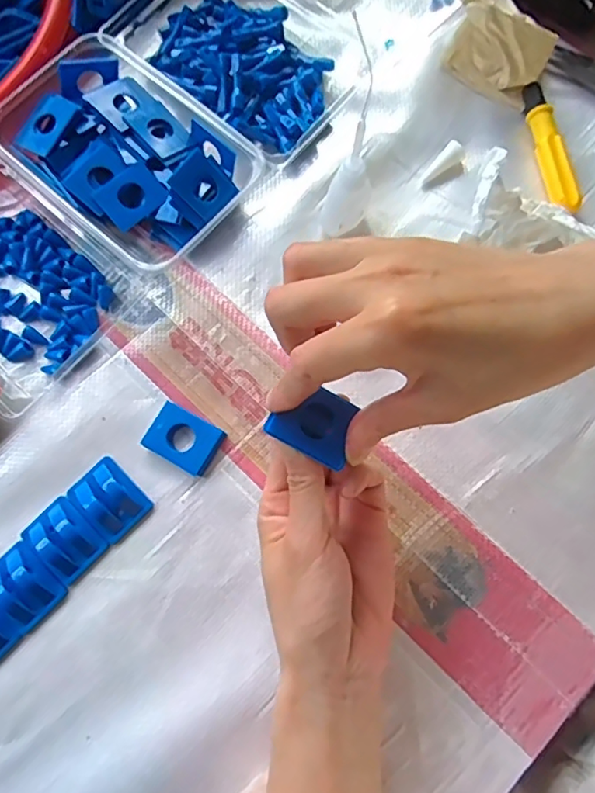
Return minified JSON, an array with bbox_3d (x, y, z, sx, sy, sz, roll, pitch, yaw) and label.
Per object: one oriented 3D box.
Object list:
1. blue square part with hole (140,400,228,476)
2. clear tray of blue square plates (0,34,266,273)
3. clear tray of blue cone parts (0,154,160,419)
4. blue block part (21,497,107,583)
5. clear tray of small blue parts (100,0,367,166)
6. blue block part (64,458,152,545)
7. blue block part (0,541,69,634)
[{"bbox_3d":[-0.071,0.027,0.351,0.043,0.008,0.033,29,78,7],"label":"blue square part with hole"},{"bbox_3d":[-0.116,-0.162,0.381,0.156,0.035,0.106,39,79,9],"label":"clear tray of blue square plates"},{"bbox_3d":[-0.203,-0.088,0.367,0.175,0.029,0.121,39,80,9],"label":"clear tray of blue cone parts"},{"bbox_3d":[-0.140,0.084,0.335,0.045,0.014,0.034,41,80,10],"label":"blue block part"},{"bbox_3d":[-0.043,-0.258,0.405,0.182,0.032,0.134,40,80,10],"label":"clear tray of small blue parts"},{"bbox_3d":[-0.115,0.062,0.340,0.045,0.014,0.034,44,80,10],"label":"blue block part"},{"bbox_3d":[-0.162,0.110,0.329,0.045,0.012,0.036,43,80,10],"label":"blue block part"}]

